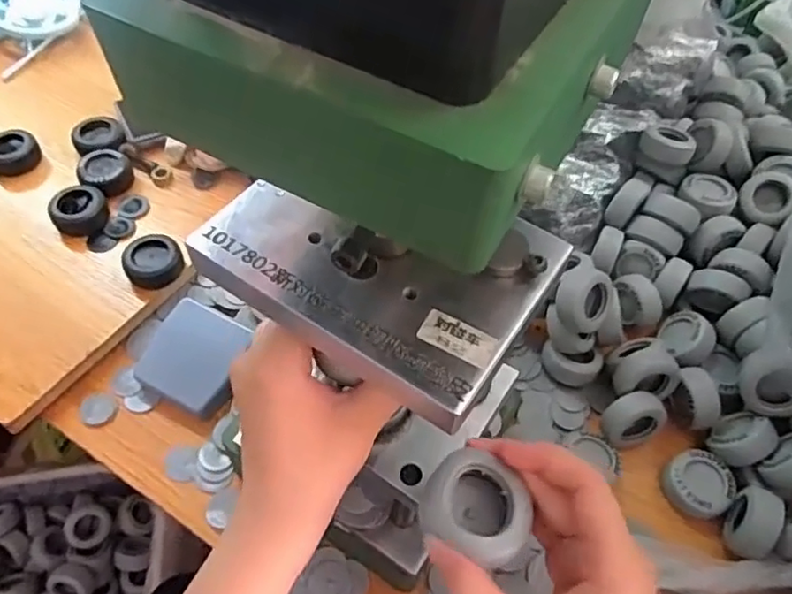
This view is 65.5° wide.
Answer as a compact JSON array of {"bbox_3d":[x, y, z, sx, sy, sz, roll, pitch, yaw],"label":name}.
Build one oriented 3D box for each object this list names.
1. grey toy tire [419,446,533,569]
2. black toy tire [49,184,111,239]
[{"bbox_3d":[0.035,0.094,0.270,0.046,0.020,0.040,30,59,17],"label":"grey toy tire"},{"bbox_3d":[-0.272,-0.072,0.533,0.045,0.027,0.041,1,55,-2],"label":"black toy tire"}]

